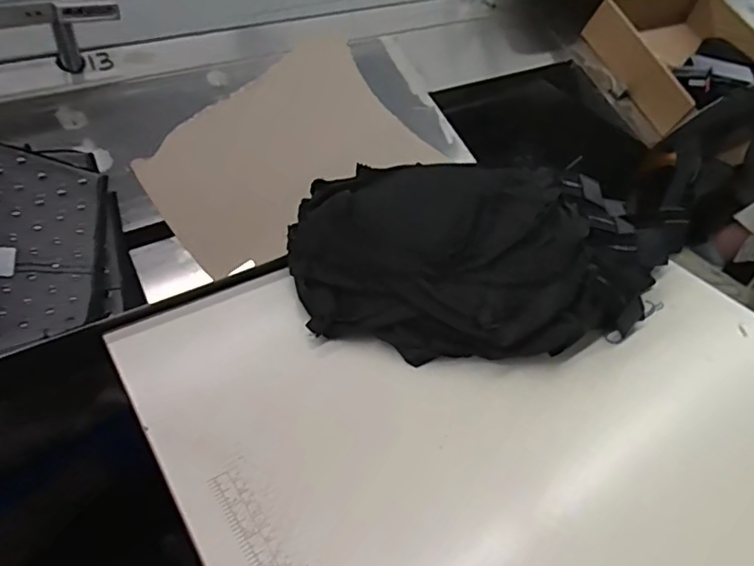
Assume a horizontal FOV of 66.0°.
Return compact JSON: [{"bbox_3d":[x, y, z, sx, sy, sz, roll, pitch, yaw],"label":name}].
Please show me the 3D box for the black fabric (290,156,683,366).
[{"bbox_3d":[0.102,-0.036,0.547,0.354,0.083,0.219,-3,41,-8],"label":"black fabric"}]

